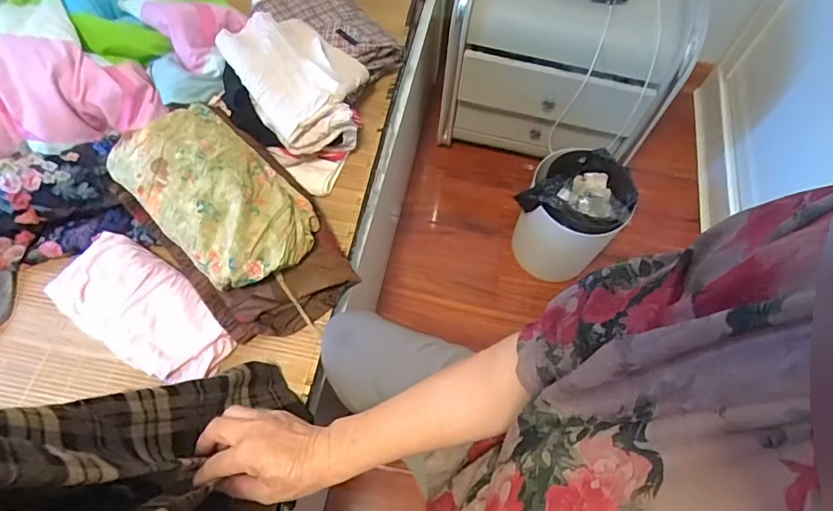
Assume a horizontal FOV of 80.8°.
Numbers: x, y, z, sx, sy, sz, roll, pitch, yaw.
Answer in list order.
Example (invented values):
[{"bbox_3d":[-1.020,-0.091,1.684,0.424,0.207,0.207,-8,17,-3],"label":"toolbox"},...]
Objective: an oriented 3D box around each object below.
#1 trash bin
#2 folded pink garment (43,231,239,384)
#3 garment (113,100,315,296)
[{"bbox_3d":[0.352,-0.096,1.113,0.196,0.274,0.231,35,67,14],"label":"trash bin"},{"bbox_3d":[-0.379,0.072,0.669,0.264,0.042,0.131,34,67,13],"label":"folded pink garment"},{"bbox_3d":[-0.266,-0.096,0.661,0.184,0.072,0.271,-41,72,-20],"label":"garment"}]

